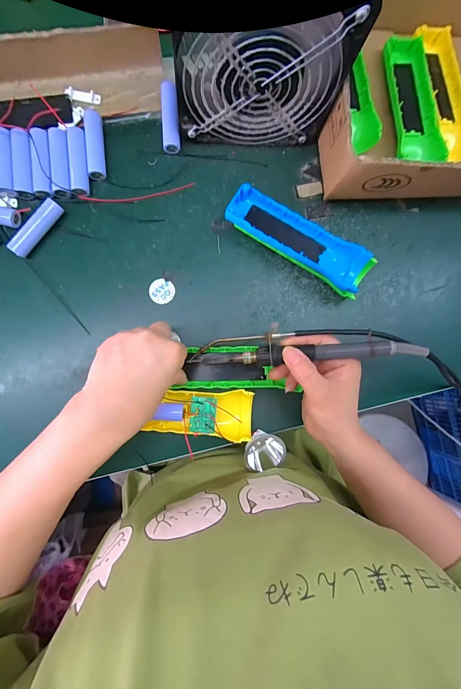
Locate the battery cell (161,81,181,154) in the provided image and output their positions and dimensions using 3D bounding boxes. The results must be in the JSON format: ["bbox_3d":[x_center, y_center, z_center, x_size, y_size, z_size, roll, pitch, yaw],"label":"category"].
[{"bbox_3d":[-0.064,-0.240,0.322,0.018,0.016,0.067,-2,90,-6],"label":"battery cell"}]

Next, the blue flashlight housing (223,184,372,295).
[{"bbox_3d":[0.073,-0.109,0.326,0.163,0.039,0.052,28,86,-4],"label":"blue flashlight housing"}]

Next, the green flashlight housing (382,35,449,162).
[{"bbox_3d":[0.202,-0.271,0.342,0.051,0.034,0.157,-3,89,-6],"label":"green flashlight housing"}]

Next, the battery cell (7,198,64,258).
[{"bbox_3d":[-0.198,-0.118,0.308,0.015,0.019,0.065,38,86,-4],"label":"battery cell"}]

